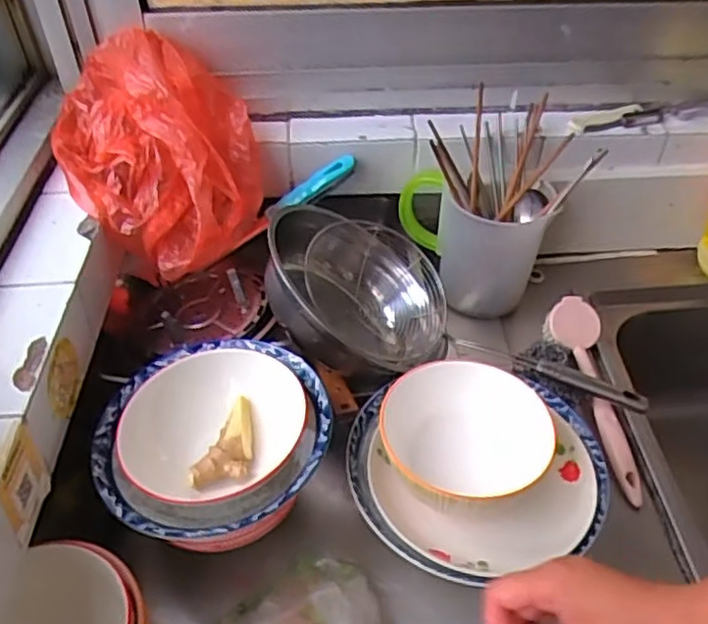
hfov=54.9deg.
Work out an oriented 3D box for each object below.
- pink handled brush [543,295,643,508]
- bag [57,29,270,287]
[{"bbox_3d":[0.254,0.086,0.738,0.073,0.051,0.245,1,44,2],"label":"pink handled brush"},{"bbox_3d":[-0.207,-0.174,0.735,0.203,0.153,0.254,-18,46,-17],"label":"bag"}]

